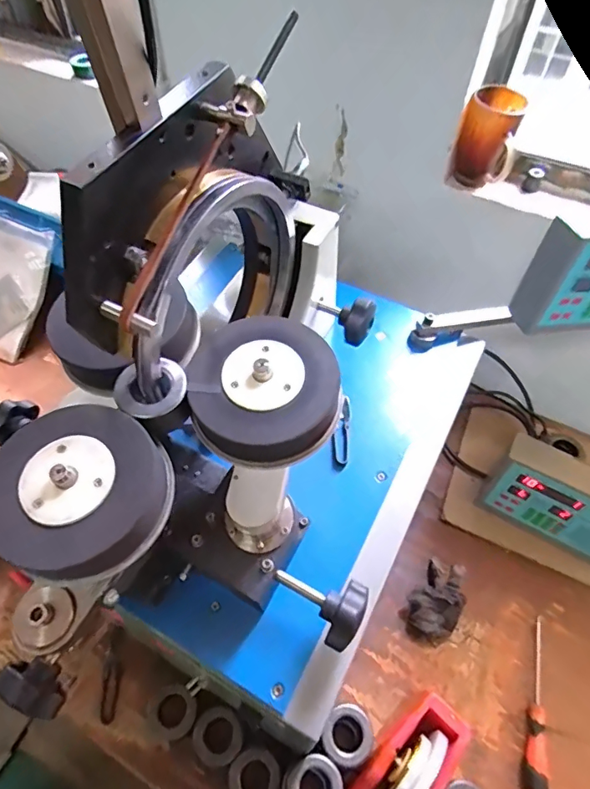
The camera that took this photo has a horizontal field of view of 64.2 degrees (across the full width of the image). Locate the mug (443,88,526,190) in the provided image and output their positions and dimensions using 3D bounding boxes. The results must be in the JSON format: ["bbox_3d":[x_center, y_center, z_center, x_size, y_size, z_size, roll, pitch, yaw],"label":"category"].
[{"bbox_3d":[0.291,-0.382,0.716,0.089,0.122,0.088,19,53,12],"label":"mug"}]

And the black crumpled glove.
[{"bbox_3d":[0.213,0.302,0.691,0.076,0.065,0.119,34,57,22],"label":"black crumpled glove"}]

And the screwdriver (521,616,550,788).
[{"bbox_3d":[0.324,0.408,0.630,0.029,0.026,0.224,18,53,11],"label":"screwdriver"}]

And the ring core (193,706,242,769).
[{"bbox_3d":[-0.095,0.420,0.577,0.057,0.018,0.059,1,51,-2],"label":"ring core"}]

